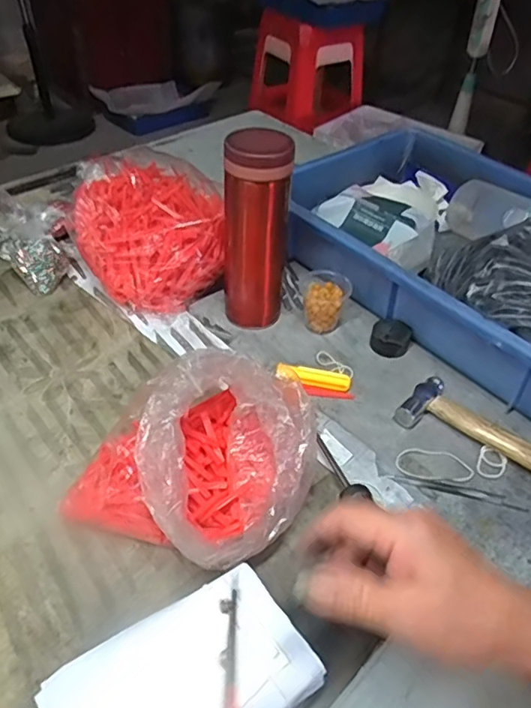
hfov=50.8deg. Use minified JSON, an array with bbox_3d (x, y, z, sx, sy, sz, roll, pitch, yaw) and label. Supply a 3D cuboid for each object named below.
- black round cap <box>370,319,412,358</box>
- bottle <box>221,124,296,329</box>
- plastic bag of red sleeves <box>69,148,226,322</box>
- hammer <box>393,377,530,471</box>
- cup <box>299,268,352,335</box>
[{"bbox_3d":[0.126,-0.017,0.562,0.038,0.026,0.045,19,46,14],"label":"black round cap"},{"bbox_3d":[-0.009,-0.113,0.538,0.056,0.187,0.053,28,49,22],"label":"bottle"},{"bbox_3d":[-0.130,-0.140,0.616,0.157,0.100,0.196,-10,46,-15],"label":"plastic bag of red sleeves"},{"bbox_3d":[0.192,0.069,0.471,0.155,0.023,0.051,28,49,22],"label":"hammer"},{"bbox_3d":[0.060,-0.055,0.578,0.049,0.050,0.052,3,45,-2],"label":"cup"}]

